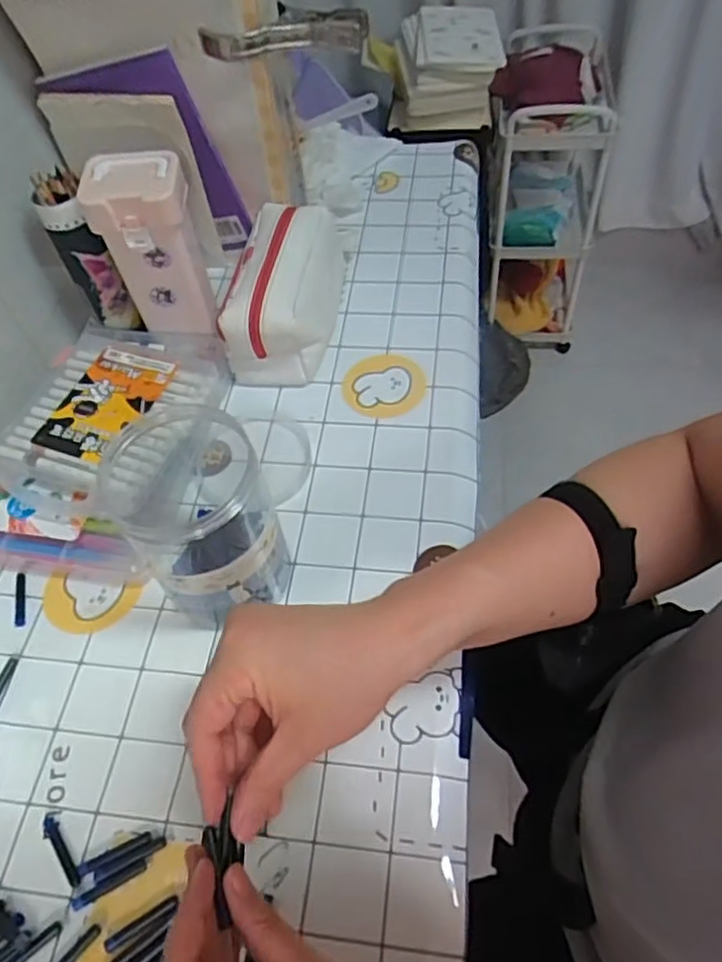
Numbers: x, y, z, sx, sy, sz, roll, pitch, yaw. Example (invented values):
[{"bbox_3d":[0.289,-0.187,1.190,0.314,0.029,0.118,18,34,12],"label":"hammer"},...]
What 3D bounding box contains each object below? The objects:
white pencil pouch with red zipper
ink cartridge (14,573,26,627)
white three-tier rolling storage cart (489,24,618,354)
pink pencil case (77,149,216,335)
[{"bbox_3d":[-0.072,-0.193,0.660,0.094,0.092,0.194,3,55,7],"label":"white pencil pouch with red zipper"},{"bbox_3d":[-0.272,0.095,0.533,0.008,0.005,0.046,-14,55,-5],"label":"ink cartridge"},{"bbox_3d":[0.407,-0.644,1.508,0.234,0.544,0.379,8,56,10],"label":"white three-tier rolling storage cart"},{"bbox_3d":[-0.186,-0.209,0.620,0.082,0.164,0.062,-6,55,0],"label":"pink pencil case"}]

